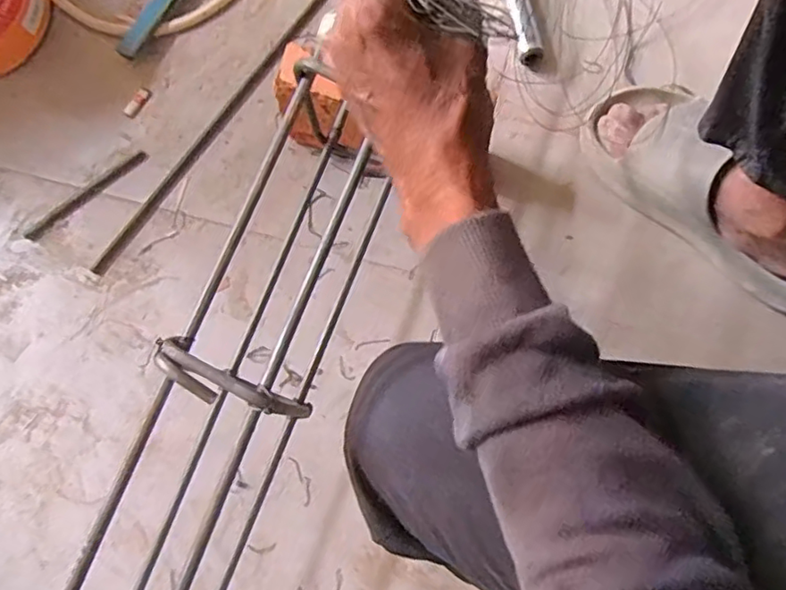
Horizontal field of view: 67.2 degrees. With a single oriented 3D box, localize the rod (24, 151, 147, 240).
[{"bbox_3d":[-0.312,-0.102,0.601,0.141,0.004,0.015,-38,80,-7],"label":"rod"}]

